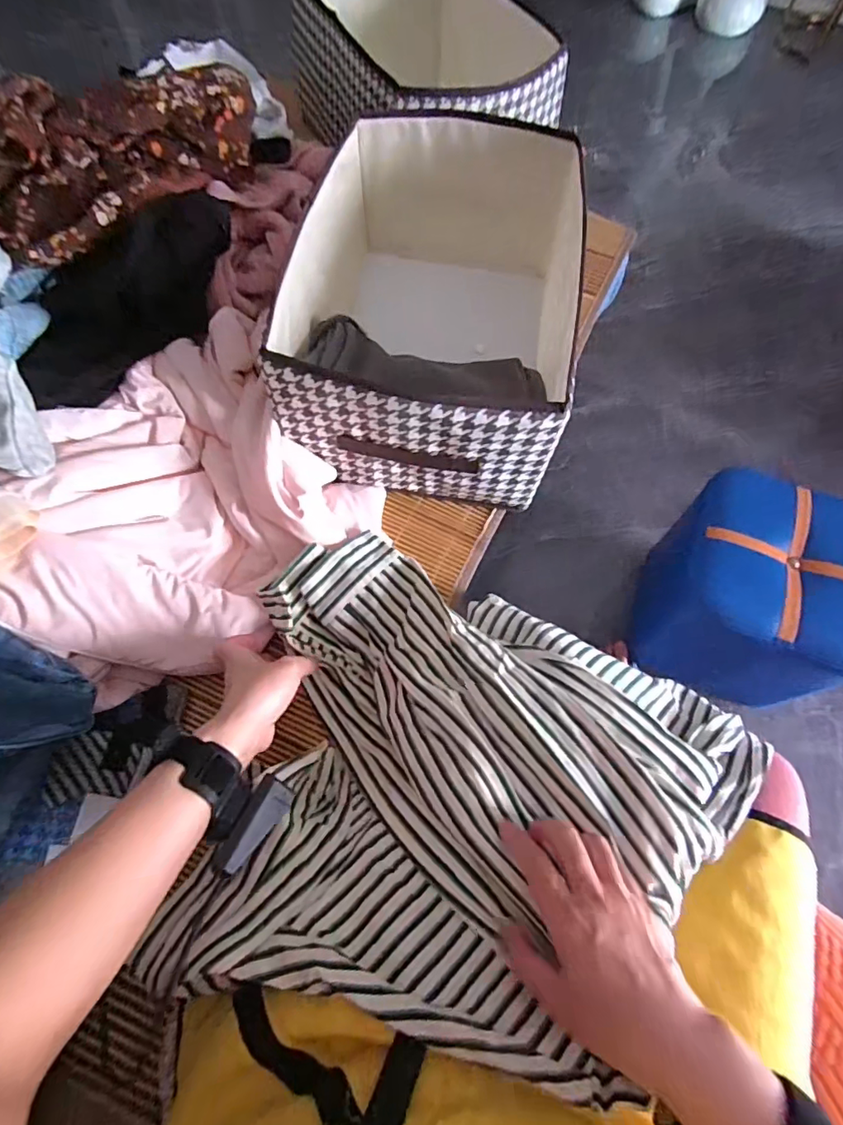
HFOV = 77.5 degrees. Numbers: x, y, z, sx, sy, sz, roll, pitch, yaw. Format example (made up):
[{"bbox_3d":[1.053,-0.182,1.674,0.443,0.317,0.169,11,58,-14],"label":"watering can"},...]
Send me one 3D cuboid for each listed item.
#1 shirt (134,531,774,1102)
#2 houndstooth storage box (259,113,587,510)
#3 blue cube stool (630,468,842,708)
[{"bbox_3d":[0.057,0.171,0.452,0.442,0.129,0.351,10,65,4],"label":"shirt"},{"bbox_3d":[0.021,-0.304,0.627,0.290,0.174,0.439,10,65,4],"label":"houndstooth storage box"},{"bbox_3d":[0.521,0.058,0.855,0.276,0.280,0.267,21,67,9],"label":"blue cube stool"}]

